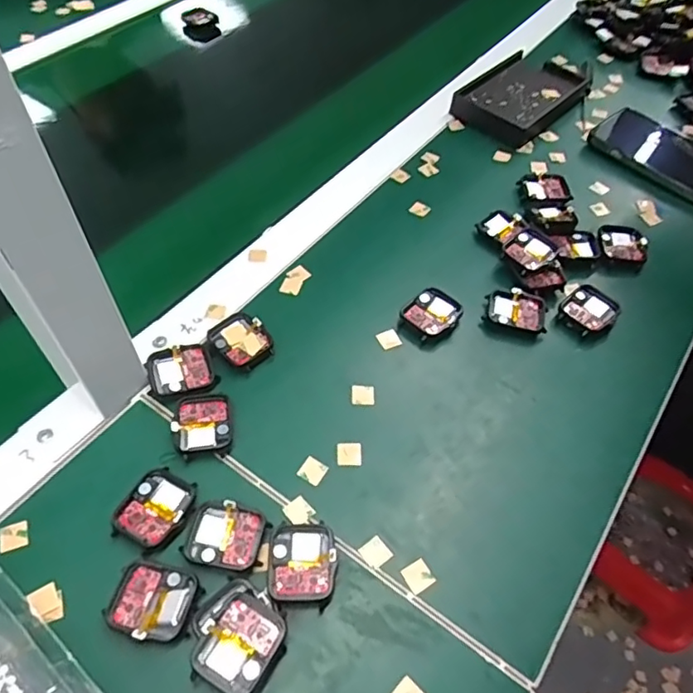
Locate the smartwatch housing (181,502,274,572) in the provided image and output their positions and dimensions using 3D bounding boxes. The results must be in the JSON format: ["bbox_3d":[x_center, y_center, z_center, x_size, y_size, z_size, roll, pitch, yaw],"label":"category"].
[{"bbox_3d":[-0.070,0.111,0.339,0.045,0.011,0.035,13,54,7],"label":"smartwatch housing"}]

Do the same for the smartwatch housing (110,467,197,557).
[{"bbox_3d":[-0.116,0.097,0.347,0.040,0.007,0.046,24,57,15],"label":"smartwatch housing"}]

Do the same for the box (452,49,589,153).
[{"bbox_3d":[0.200,-0.278,0.631,0.089,0.025,0.175,38,61,23],"label":"box"}]

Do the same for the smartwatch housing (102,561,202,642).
[{"bbox_3d":[-0.106,0.139,0.315,0.046,0.014,0.037,10,54,5],"label":"smartwatch housing"}]

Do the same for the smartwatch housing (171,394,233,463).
[{"bbox_3d":[-0.095,0.051,0.381,0.036,0.011,0.043,-8,55,-8],"label":"smartwatch housing"}]

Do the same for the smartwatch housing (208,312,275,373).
[{"bbox_3d":[-0.078,-0.005,0.424,0.035,0.008,0.046,-36,63,-25],"label":"smartwatch housing"}]

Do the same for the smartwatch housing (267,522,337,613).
[{"bbox_3d":[-0.025,0.125,0.332,0.037,0.011,0.045,5,54,2],"label":"smartwatch housing"}]

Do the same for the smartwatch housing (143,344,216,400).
[{"bbox_3d":[-0.115,0.018,0.405,0.044,0.013,0.037,-23,58,-18],"label":"smartwatch housing"}]

